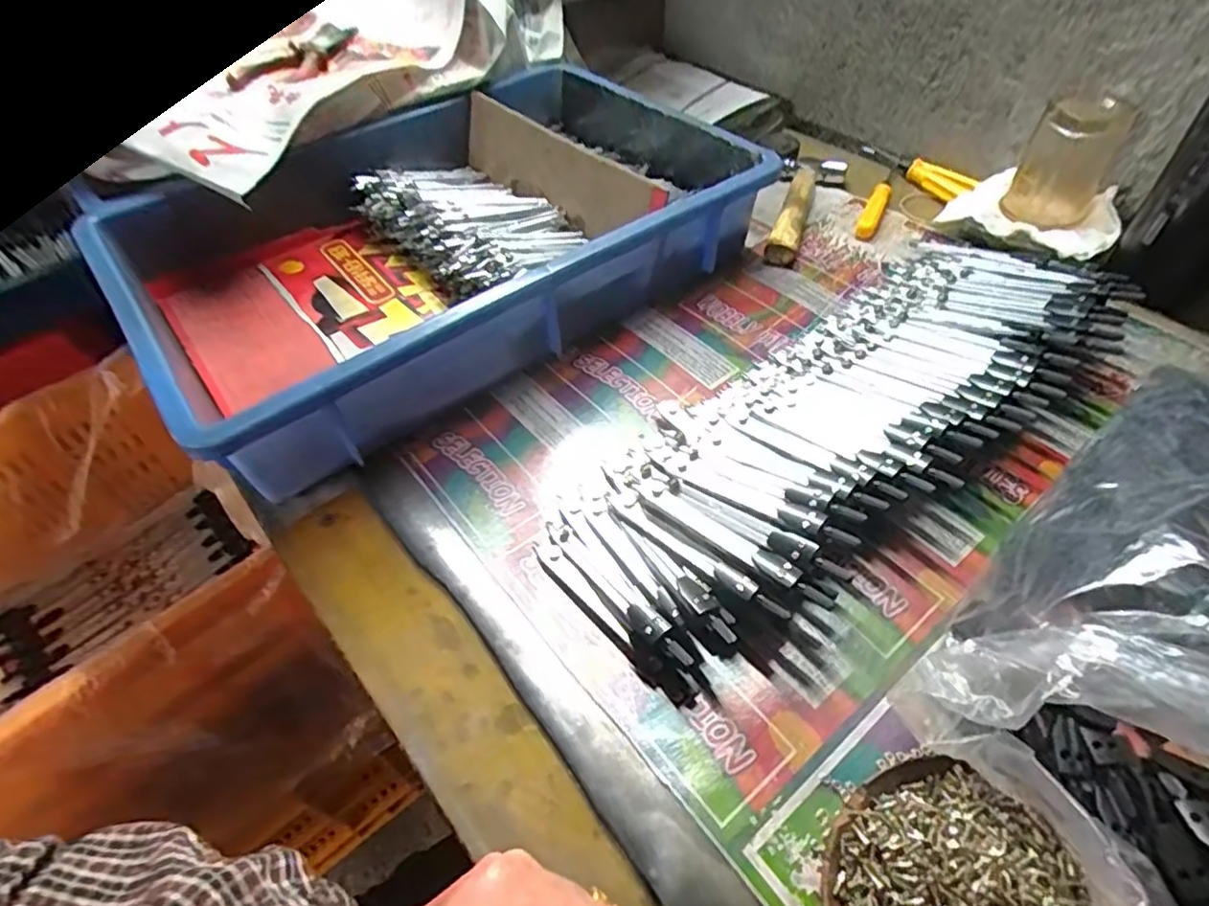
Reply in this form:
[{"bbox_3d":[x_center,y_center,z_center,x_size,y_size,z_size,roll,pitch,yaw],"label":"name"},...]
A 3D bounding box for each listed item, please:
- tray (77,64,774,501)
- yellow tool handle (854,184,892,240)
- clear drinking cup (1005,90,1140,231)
[{"bbox_3d":[-0.119,-0.164,0.492,0.418,0.085,0.290,-31,55,-22],"label":"tray"},{"bbox_3d":[0.229,-0.206,0.546,0.014,0.014,0.076,21,54,20],"label":"yellow tool handle"},{"bbox_3d":[0.349,-0.222,0.478,0.062,0.068,0.066,31,58,26],"label":"clear drinking cup"}]

